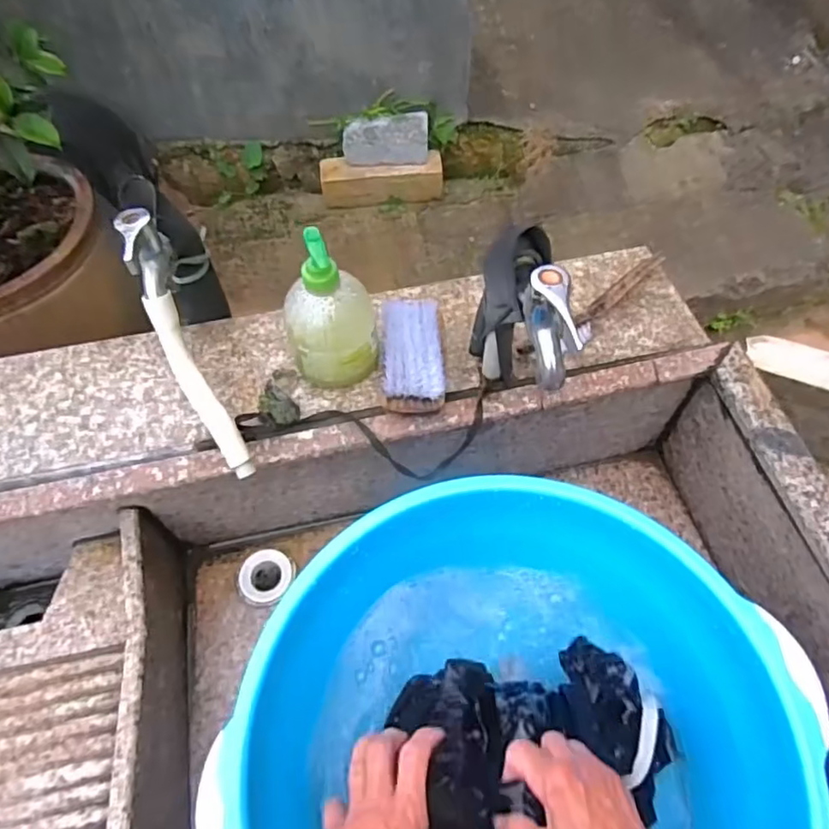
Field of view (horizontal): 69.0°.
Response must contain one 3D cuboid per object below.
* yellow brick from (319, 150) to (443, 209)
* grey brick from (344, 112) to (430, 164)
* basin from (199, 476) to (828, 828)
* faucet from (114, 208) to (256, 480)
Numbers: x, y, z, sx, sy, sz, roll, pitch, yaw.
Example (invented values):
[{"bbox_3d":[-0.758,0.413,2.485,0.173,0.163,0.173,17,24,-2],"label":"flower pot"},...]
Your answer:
[{"bbox_3d":[-0.073,-0.521,1.333,0.264,0.079,0.080,-1,59,1],"label":"yellow brick"},{"bbox_3d":[-0.060,-0.589,1.297,0.179,0.061,0.099,-1,59,1],"label":"grey brick"},{"bbox_3d":[0.076,0.273,0.514,0.392,0.159,0.413,0,59,1],"label":"basin"},{"bbox_3d":[-0.197,-0.055,0.520,0.036,0.078,0.238,-22,98,-12],"label":"faucet"}]

